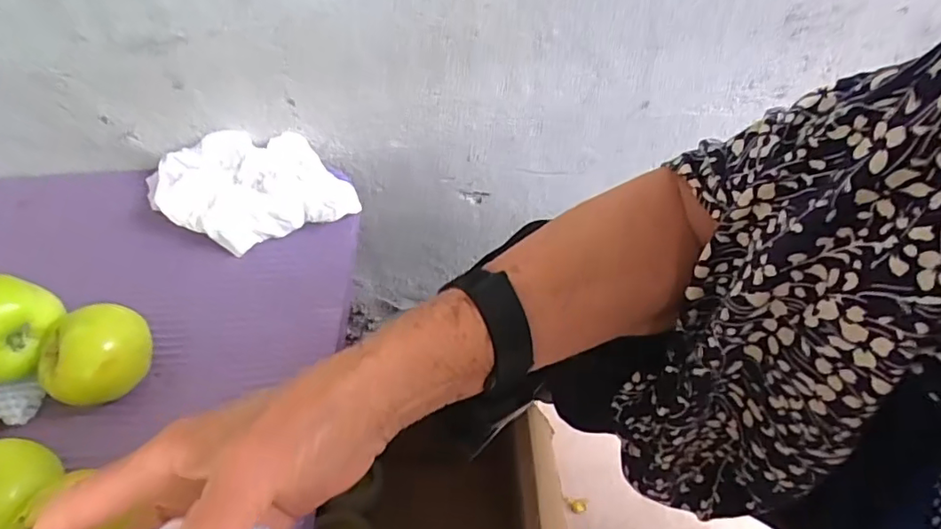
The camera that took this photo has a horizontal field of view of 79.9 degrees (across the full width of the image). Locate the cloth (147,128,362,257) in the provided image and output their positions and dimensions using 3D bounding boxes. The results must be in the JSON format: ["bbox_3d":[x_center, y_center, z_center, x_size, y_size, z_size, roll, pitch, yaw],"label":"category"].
[{"bbox_3d":[-0.178,-0.057,0.447,0.169,0.040,0.099,-10,49,-2],"label":"cloth"}]

